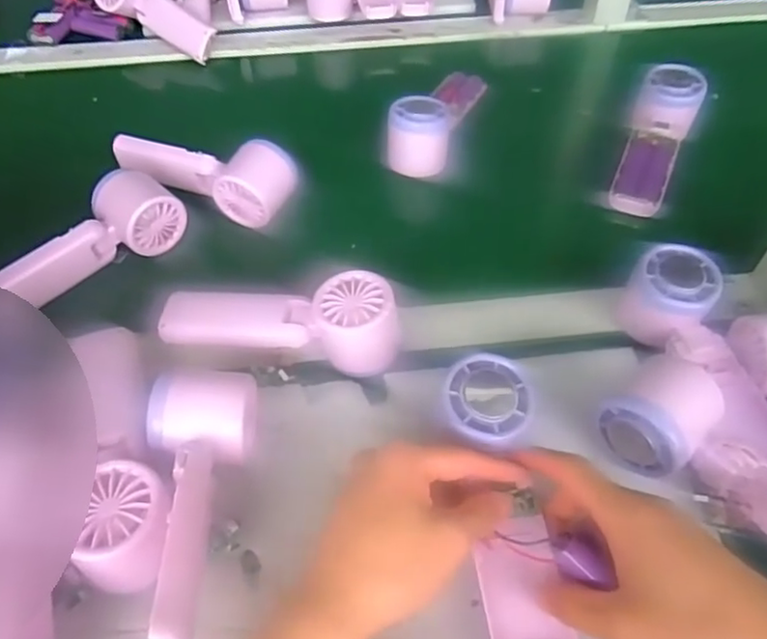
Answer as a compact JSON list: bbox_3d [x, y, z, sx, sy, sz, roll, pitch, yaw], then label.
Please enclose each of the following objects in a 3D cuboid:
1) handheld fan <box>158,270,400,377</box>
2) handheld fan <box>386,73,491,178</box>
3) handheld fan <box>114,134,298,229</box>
[{"bbox_3d":[-0.072,-0.002,0.427,0.168,0.048,0.062,8,54,7],"label":"handheld fan"},{"bbox_3d":[0.055,-0.204,0.596,0.051,0.068,0.162,20,56,15],"label":"handheld fan"},{"bbox_3d":[-0.155,-0.134,0.539,0.164,0.046,0.055,21,57,16],"label":"handheld fan"}]

